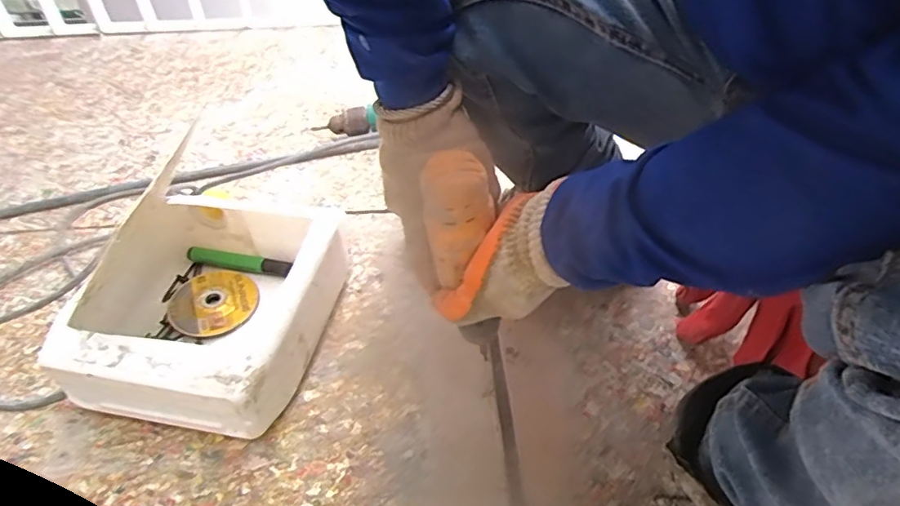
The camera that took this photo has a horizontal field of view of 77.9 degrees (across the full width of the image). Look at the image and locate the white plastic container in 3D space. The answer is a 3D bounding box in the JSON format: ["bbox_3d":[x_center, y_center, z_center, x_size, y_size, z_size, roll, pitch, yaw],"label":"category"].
[{"bbox_3d":[-0.238,0.046,0.566,0.216,0.093,0.248,8,46,8],"label":"white plastic container"}]

